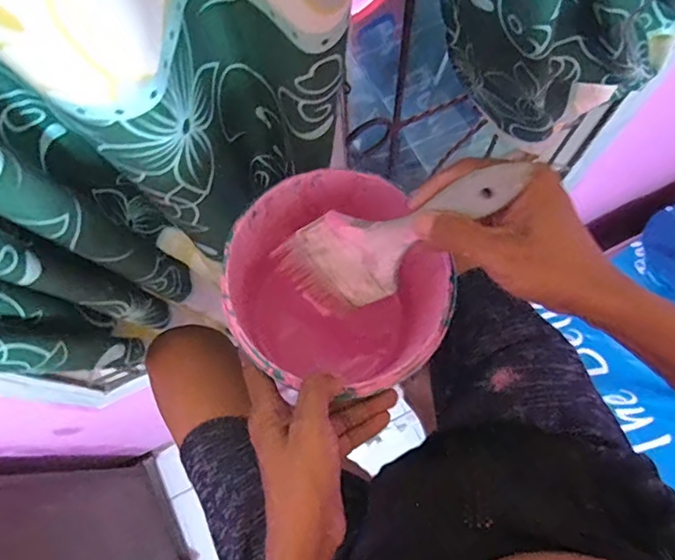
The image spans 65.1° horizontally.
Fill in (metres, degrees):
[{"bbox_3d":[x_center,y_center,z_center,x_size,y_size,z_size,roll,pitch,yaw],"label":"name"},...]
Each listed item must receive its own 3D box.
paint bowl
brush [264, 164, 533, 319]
[{"bbox_3d":[0.006,0.014,0.429,0.161,0.126,0.161,-1,72,2],"label":"paint bowl"},{"bbox_3d":[0.032,-0.026,0.346,0.072,0.190,0.009,49,45,-14],"label":"brush"}]

